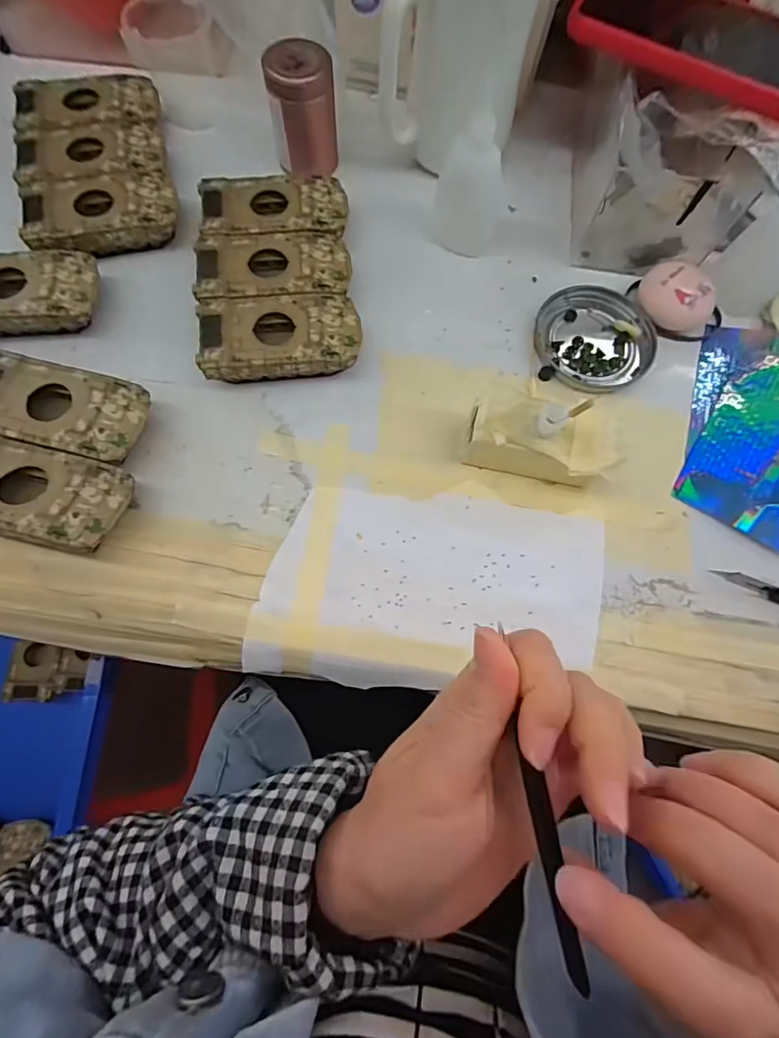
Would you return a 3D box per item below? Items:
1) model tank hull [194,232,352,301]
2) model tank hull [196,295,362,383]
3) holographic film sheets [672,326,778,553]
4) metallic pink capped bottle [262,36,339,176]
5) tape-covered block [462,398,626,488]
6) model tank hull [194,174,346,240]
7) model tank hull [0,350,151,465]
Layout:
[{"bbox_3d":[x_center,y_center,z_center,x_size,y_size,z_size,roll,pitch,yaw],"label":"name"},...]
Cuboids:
[{"bbox_3d":[-0.074,-0.160,0.315,0.095,0.025,0.053,-4,73,-3],"label":"model tank hull"},{"bbox_3d":[-0.067,-0.111,0.300,0.094,0.025,0.053,-7,73,-4],"label":"model tank hull"},{"bbox_3d":[0.247,-0.059,0.300,0.102,0.013,0.159,20,74,4],"label":"holographic film sheets"},{"bbox_3d":[-0.058,-0.279,0.330,0.044,0.066,0.049,-8,74,-4],"label":"metallic pink capped bottle"},{"bbox_3d":[0.086,-0.044,0.276,0.080,0.041,0.039,13,73,2],"label":"tape-covered block"},{"bbox_3d":[-0.077,-0.208,0.330,0.094,0.024,0.051,-2,73,-2],"label":"model tank hull"},{"bbox_3d":[-0.188,-0.061,0.279,0.092,0.027,0.050,13,73,2],"label":"model tank hull"}]

